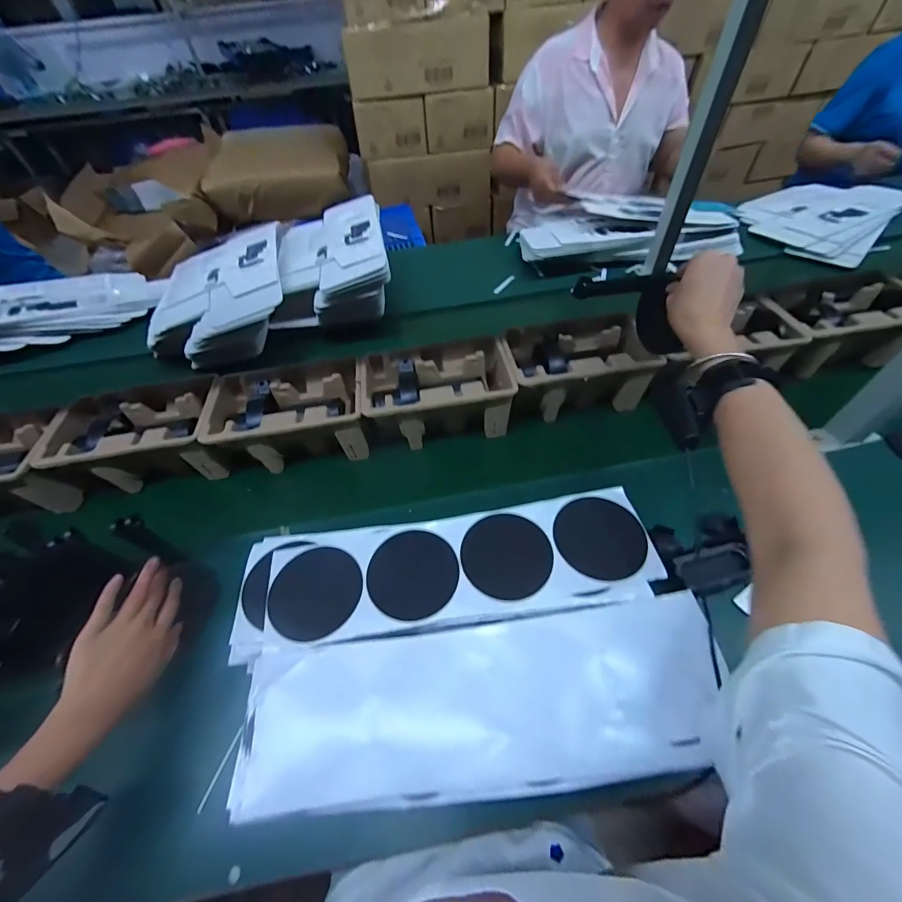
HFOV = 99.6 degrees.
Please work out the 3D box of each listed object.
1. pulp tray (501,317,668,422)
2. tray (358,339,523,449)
[{"bbox_3d":[0.201,-0.133,0.632,0.227,0.104,0.137,-10,48,-4],"label":"pulp tray"},{"bbox_3d":[-0.022,-0.087,0.614,0.229,0.100,0.140,-9,48,-4],"label":"tray"}]

